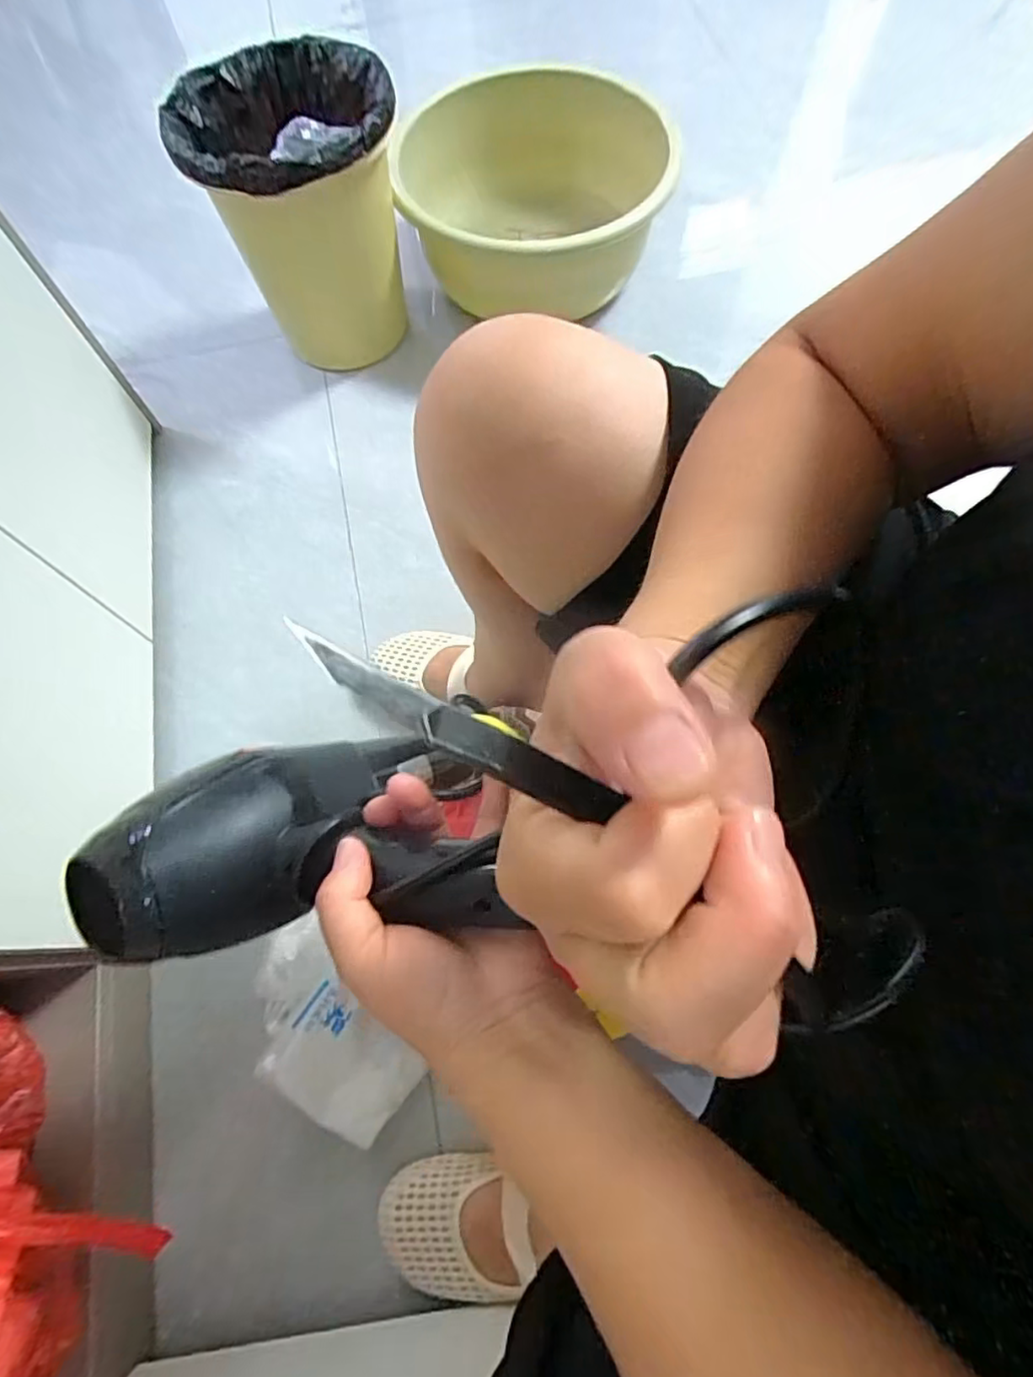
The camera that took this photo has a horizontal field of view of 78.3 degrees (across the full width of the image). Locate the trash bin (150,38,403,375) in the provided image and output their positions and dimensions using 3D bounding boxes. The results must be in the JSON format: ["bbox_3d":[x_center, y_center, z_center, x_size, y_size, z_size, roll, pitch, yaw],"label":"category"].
[{"bbox_3d":[-0.259,-0.584,0.823,0.250,0.294,0.238,-6,69,0],"label":"trash bin"}]

